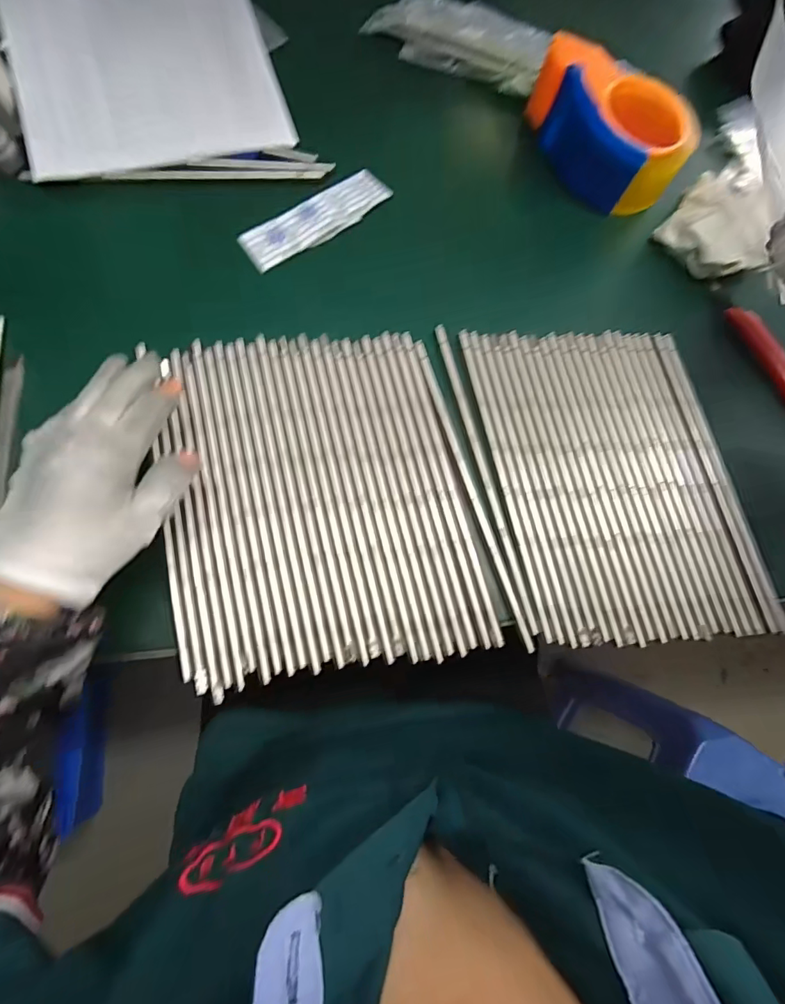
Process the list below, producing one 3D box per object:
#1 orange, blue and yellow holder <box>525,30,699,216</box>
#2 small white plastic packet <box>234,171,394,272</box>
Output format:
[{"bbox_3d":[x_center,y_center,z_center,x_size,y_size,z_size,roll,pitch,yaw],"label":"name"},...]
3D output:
[{"bbox_3d":[0.191,-0.333,0.409,0.094,0.072,0.140,-35,73,-11],"label":"orange, blue and yellow holder"},{"bbox_3d":[-0.065,-0.242,0.397,0.134,0.005,0.042,-37,81,-10],"label":"small white plastic packet"}]

